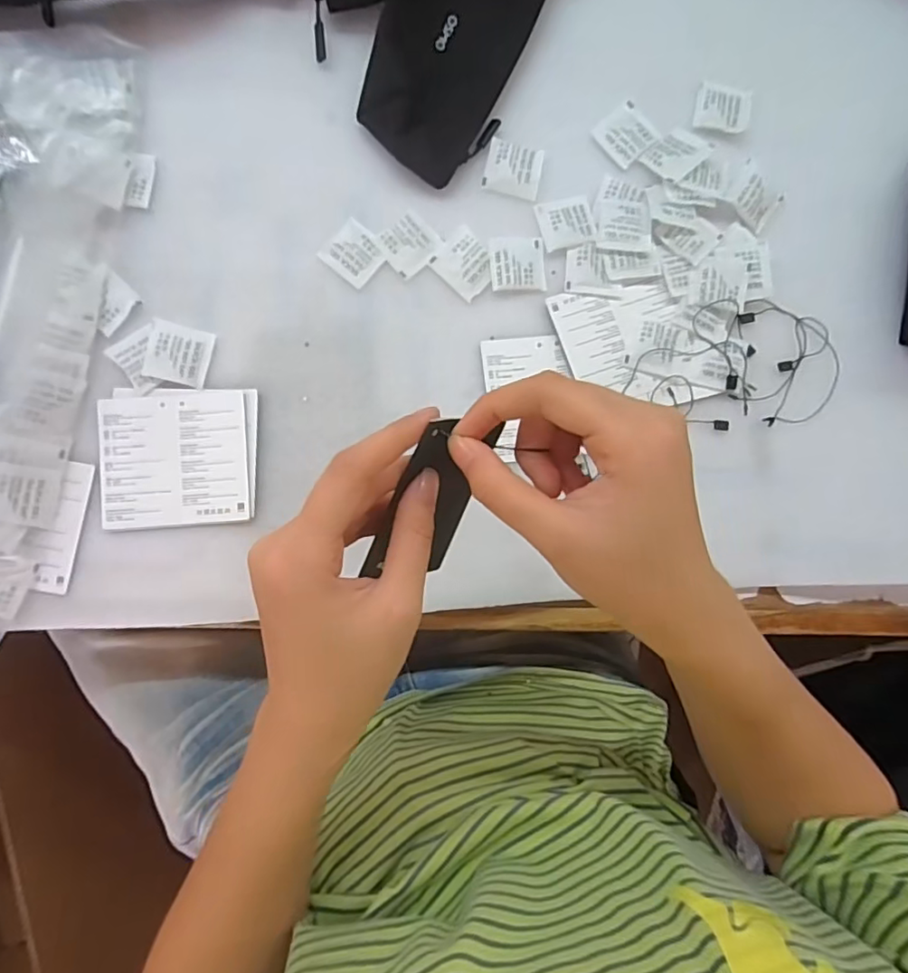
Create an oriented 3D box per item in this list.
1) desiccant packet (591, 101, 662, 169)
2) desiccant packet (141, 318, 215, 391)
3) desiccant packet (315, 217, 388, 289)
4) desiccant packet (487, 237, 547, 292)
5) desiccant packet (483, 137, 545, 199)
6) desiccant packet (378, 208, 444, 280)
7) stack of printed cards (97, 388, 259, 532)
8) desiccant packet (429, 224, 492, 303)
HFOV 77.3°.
[{"bbox_3d":[0.130,-0.265,0.426,0.041,0.004,0.039,-40,89,-4],"label":"desiccant packet"},{"bbox_3d":[-0.191,-0.092,0.394,0.040,0.009,0.039,13,87,-1],"label":"desiccant packet"},{"bbox_3d":[-0.072,-0.169,0.409,0.040,0.004,0.038,41,86,0],"label":"desiccant packet"},{"bbox_3d":[0.047,-0.163,0.415,0.040,0.004,0.039,-3,87,-2],"label":"desiccant packet"},{"bbox_3d":[0.044,-0.236,0.420,0.041,0.004,0.038,11,87,-2],"label":"desiccant packet"},{"bbox_3d":[-0.034,-0.176,0.410,0.037,0.004,0.040,43,86,0],"label":"desiccant packet"},{"bbox_3d":[-0.189,-0.020,0.392,0.104,0.007,0.095,-2,87,-2],"label":"stack of printed cards"},{"bbox_3d":[0.009,-0.163,0.413,0.037,0.004,0.043,-42,89,-4],"label":"desiccant packet"}]

